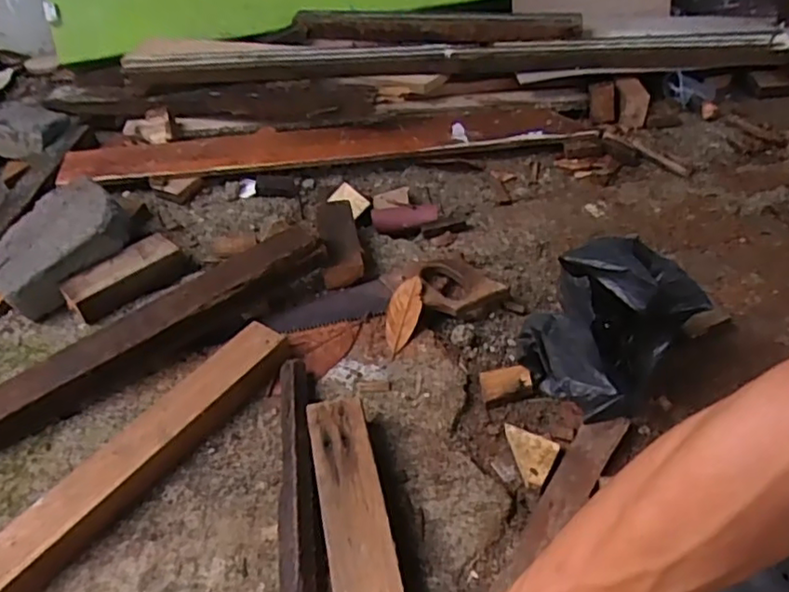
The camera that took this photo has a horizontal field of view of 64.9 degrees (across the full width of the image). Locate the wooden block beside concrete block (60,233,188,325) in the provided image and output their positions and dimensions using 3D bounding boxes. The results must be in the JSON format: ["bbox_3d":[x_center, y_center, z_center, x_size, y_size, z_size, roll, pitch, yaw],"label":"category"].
[{"bbox_3d":[-0.378,-0.027,0.875,0.161,0.044,0.064,-38,54,-27],"label":"wooden block beside concrete block"}]

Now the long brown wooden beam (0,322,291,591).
[{"bbox_3d":[-0.325,0.220,0.617,0.072,0.042,0.565,28,55,29],"label":"long brown wooden beam"}]

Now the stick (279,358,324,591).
[{"bbox_3d":[-0.091,0.226,0.590,0.036,0.037,0.393,-9,46,-3],"label":"stick"}]

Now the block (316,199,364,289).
[{"bbox_3d":[-0.078,-0.075,0.881,0.056,0.054,0.140,-9,46,-3],"label":"block"}]

